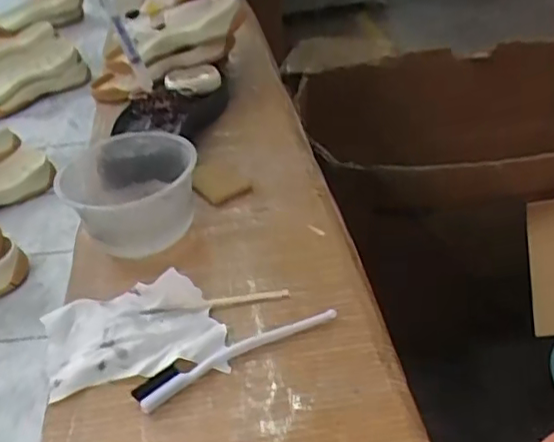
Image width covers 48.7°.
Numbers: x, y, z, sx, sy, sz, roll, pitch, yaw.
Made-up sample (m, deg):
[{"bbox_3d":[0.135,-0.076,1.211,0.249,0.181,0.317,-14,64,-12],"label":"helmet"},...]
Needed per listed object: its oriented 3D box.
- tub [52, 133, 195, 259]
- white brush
[{"bbox_3d":[-0.147,-0.024,0.633,0.118,0.088,0.127,-3,37,3],"label":"tub"},{"bbox_3d":[-0.031,0.101,0.484,0.170,0.012,0.025,-22,37,-21],"label":"white brush"}]

